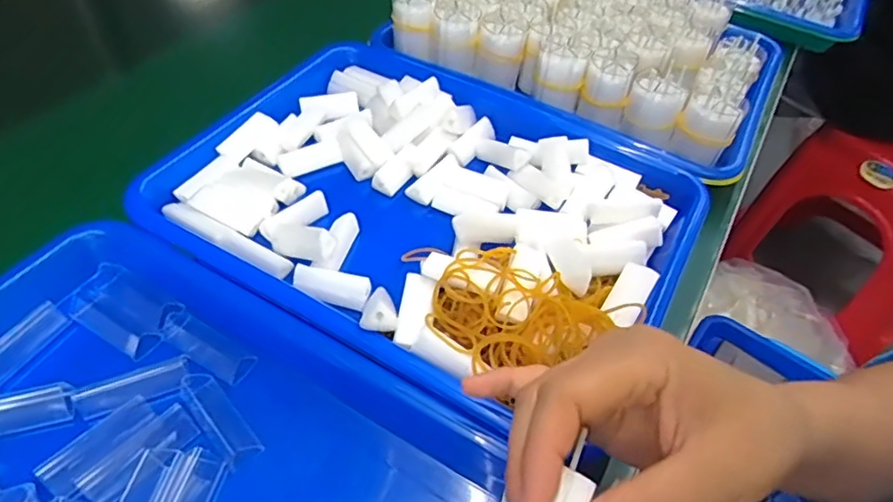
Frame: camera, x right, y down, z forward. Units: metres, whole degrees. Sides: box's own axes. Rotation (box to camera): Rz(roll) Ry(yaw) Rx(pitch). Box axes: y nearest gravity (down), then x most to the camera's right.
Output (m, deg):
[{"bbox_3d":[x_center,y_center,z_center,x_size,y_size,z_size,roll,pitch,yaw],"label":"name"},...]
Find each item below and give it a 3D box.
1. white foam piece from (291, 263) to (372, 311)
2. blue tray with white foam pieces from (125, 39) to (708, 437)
[{"bbox_3d":[-0.069,0.020,0.346,0.046,0.013,0.015,17,52,0],"label":"white foam piece"},{"bbox_3d":[-0.014,-0.032,0.393,0.325,0.048,0.240,27,52,17],"label":"blue tray with white foam pieces"}]

